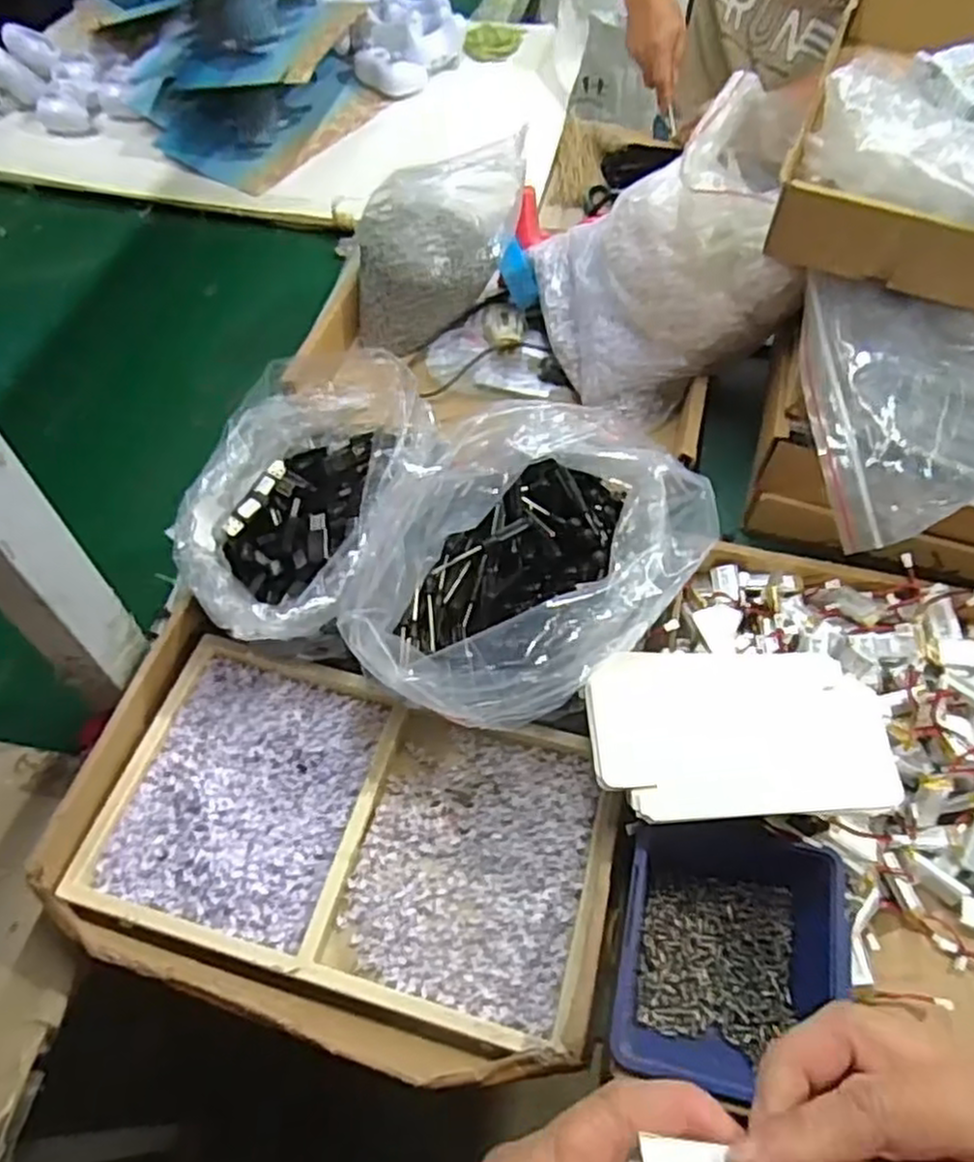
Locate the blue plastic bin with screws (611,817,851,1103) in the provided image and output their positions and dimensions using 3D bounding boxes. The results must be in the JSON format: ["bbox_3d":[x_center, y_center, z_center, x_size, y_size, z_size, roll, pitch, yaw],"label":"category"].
[{"bbox_3d":[0.143,0.216,0.449,0.123,0.054,0.148,10,58,9],"label":"blue plastic bin with screws"}]

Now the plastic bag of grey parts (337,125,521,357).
[{"bbox_3d":[-0.043,-0.333,0.754,0.198,0.152,0.097,-16,58,-8],"label":"plastic bag of grey parts"}]

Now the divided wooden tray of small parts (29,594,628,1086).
[{"bbox_3d":[-0.089,0.163,0.488,0.337,0.051,0.229,11,58,10],"label":"divided wooden tray of small parts"}]

